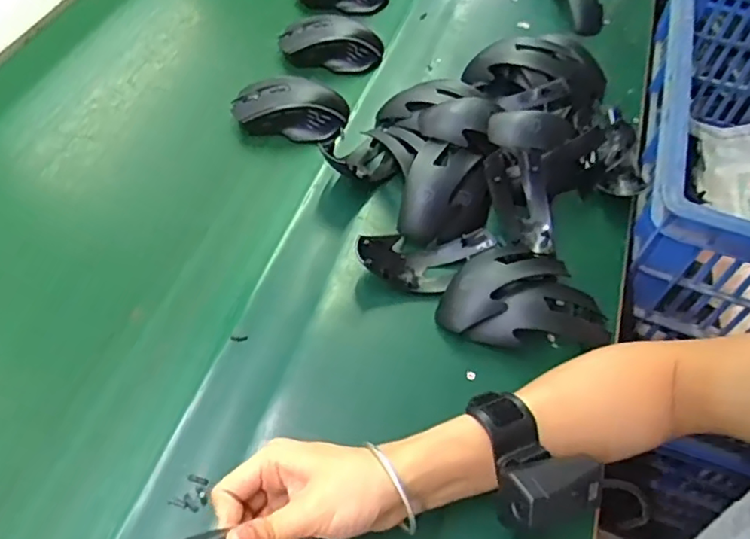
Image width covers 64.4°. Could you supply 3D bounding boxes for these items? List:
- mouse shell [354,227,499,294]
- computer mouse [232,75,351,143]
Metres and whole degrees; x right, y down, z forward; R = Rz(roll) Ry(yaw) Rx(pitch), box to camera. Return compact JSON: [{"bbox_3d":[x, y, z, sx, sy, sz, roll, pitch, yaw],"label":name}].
[{"bbox_3d":[0.044,-0.007,0.515,0.118,0.037,0.051,-2,55,-6],"label":"mouse shell"},{"bbox_3d":[-0.091,-0.167,0.624,0.117,0.043,0.063,10,55,3],"label":"computer mouse"}]

